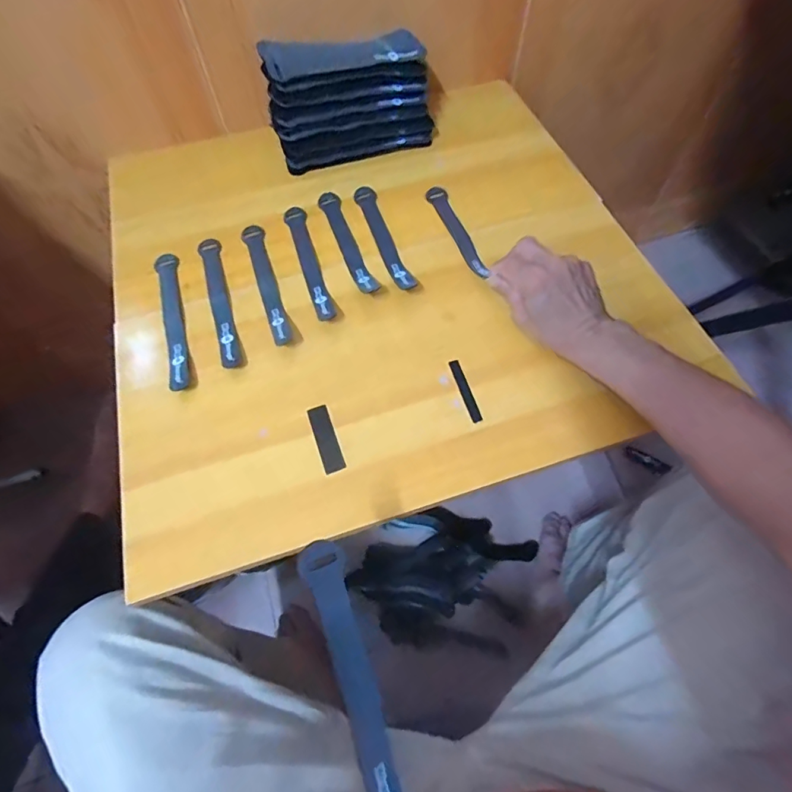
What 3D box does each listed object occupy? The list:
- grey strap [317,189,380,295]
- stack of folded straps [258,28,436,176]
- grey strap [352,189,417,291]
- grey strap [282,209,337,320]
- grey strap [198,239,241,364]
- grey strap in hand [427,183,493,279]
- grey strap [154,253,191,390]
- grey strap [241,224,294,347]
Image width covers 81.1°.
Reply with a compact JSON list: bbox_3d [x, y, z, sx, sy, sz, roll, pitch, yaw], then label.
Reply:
[{"bbox_3d":[-0.058,-0.186,0.548,0.024,0.015,0.183,-19,63,-8],"label":"grey strap"},{"bbox_3d":[-0.059,-0.382,0.597,0.206,0.111,0.076,-13,62,-5],"label":"stack of folded straps"},{"bbox_3d":[-0.015,-0.194,0.550,0.026,0.017,0.187,-17,63,-7],"label":"grey strap"},{"bbox_3d":[-0.101,-0.159,0.536,0.023,0.015,0.189,-17,63,-7],"label":"grey strap"},{"bbox_3d":[-0.197,-0.110,0.517,0.024,0.010,0.191,-19,63,-8],"label":"grey strap"},{"bbox_3d":[0.075,-0.201,0.563,0.025,0.009,0.159,-17,62,-7],"label":"grey strap in hand"},{"bbox_3d":[-0.244,-0.089,0.506,0.024,0.012,0.195,-19,63,-8],"label":"grey strap"},{"bbox_3d":[-0.146,-0.132,0.522,0.025,0.015,0.192,-20,63,-8],"label":"grey strap"}]

